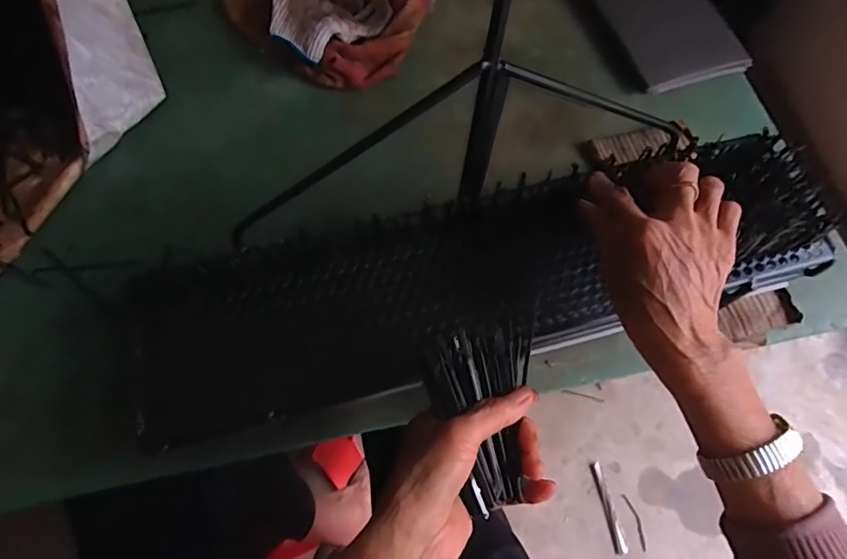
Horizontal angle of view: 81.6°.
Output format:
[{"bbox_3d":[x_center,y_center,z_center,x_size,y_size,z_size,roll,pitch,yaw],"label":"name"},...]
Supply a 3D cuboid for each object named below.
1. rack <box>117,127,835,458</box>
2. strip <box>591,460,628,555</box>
[{"bbox_3d":[0.053,-0.003,0.423,0.607,0.069,0.138,-14,69,-3],"label":"rack"},{"bbox_3d":[0.375,0.464,0.998,0.026,0.008,0.172,-11,69,-7],"label":"strip"}]

